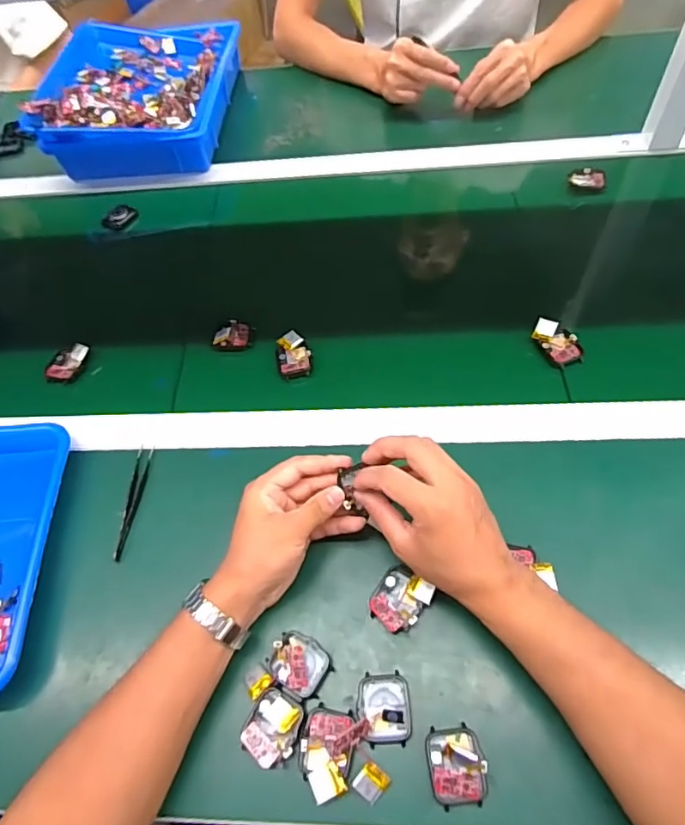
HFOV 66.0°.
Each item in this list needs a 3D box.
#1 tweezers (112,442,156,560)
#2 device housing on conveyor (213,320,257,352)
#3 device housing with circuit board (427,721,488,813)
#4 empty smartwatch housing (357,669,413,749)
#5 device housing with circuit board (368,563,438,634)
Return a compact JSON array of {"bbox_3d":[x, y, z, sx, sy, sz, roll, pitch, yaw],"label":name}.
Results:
[{"bbox_3d":[-0.201,0.084,0.506,0.015,0.009,0.113,1,57,5],"label":"tweezers"},{"bbox_3d":[-0.124,-0.087,0.605,0.042,0.013,0.037,1,57,5],"label":"device housing on conveyor"},{"bbox_3d":[0.081,0.249,0.373,0.039,0.016,0.047,-7,57,0],"label":"device housing with circuit board"},{"bbox_3d":[0.032,0.223,0.398,0.039,0.008,0.046,-3,57,2],"label":"empty smartwatch housing"},{"bbox_3d":[0.046,0.154,0.436,0.043,0.017,0.047,37,67,24],"label":"device housing with circuit board"}]

